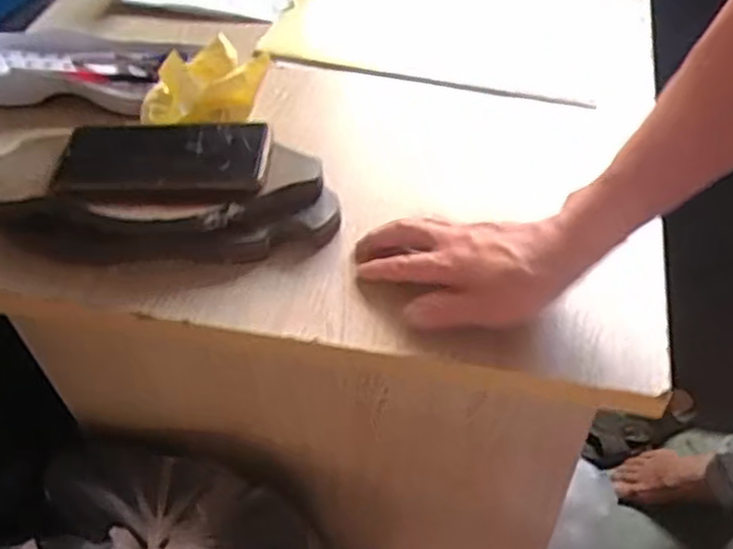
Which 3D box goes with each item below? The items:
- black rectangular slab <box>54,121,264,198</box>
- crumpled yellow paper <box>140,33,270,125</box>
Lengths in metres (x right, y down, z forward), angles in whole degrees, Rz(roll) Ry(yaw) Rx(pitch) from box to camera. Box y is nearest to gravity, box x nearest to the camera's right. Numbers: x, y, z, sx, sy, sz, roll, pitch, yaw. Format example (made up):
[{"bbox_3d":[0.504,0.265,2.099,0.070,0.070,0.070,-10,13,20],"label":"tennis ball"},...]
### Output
[{"bbox_3d":[-0.161,-0.095,0.580,0.162,0.014,0.094,-1,48,2],"label":"black rectangular slab"},{"bbox_3d":[-0.146,-0.168,0.653,0.099,0.047,0.094,30,56,26],"label":"crumpled yellow paper"}]

